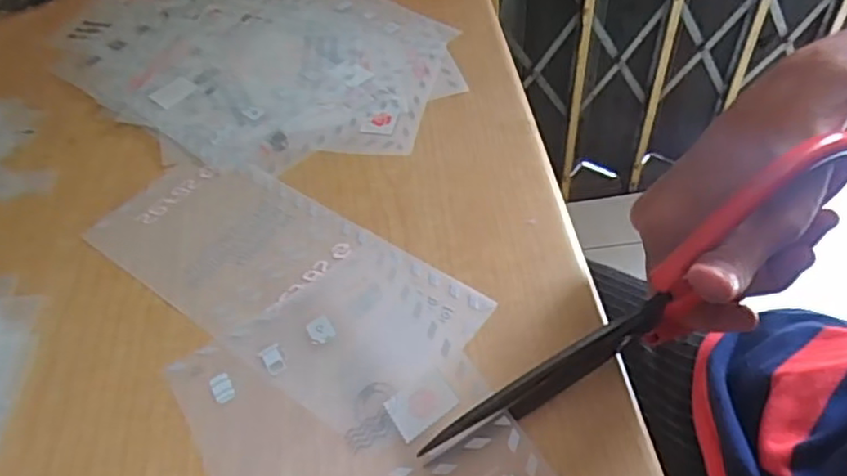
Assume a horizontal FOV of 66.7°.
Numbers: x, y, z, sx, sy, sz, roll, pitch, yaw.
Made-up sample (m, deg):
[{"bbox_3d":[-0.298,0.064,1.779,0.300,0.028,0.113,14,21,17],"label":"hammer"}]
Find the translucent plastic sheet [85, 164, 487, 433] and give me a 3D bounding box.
[{"bbox_3d":[-0.077,0.011,0.329,0.210,0.015,0.092,29,56,25],"label":"translucent plastic sheet"}]

